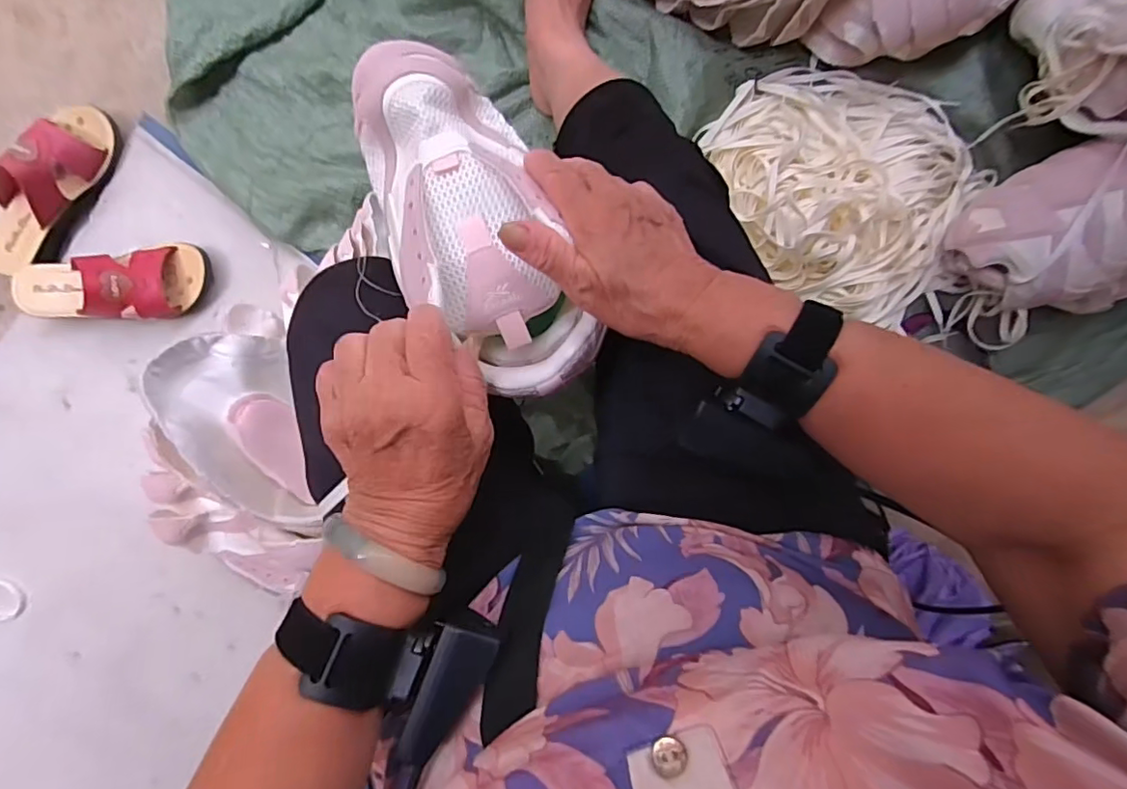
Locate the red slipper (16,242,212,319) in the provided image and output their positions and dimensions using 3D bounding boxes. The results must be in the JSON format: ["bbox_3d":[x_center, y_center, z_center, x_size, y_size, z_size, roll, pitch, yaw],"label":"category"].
[{"bbox_3d":[-0.547,-0.127,0.673,0.221,0.084,0.086,-8,99,0],"label":"red slipper"}]

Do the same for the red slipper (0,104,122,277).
[{"bbox_3d":[-0.624,-0.245,0.666,0.076,0.084,0.226,38,96,-7],"label":"red slipper"}]

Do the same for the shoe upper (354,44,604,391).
[{"bbox_3d":[-0.059,-0.107,0.339,0.089,0.065,0.228,-25,87,3],"label":"shoe upper"}]

